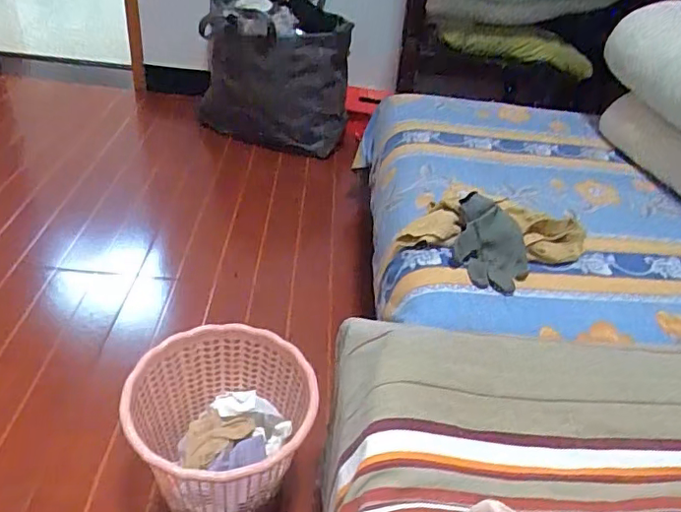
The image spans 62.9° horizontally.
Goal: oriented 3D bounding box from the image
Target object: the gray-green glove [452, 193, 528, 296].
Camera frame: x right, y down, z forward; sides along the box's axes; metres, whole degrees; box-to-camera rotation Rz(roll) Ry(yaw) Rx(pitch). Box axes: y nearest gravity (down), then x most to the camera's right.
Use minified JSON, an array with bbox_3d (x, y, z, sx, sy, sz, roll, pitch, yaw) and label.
[{"bbox_3d":[0.246,-0.019,0.895,0.118,0.087,0.133,10,37,6],"label":"gray-green glove"}]

